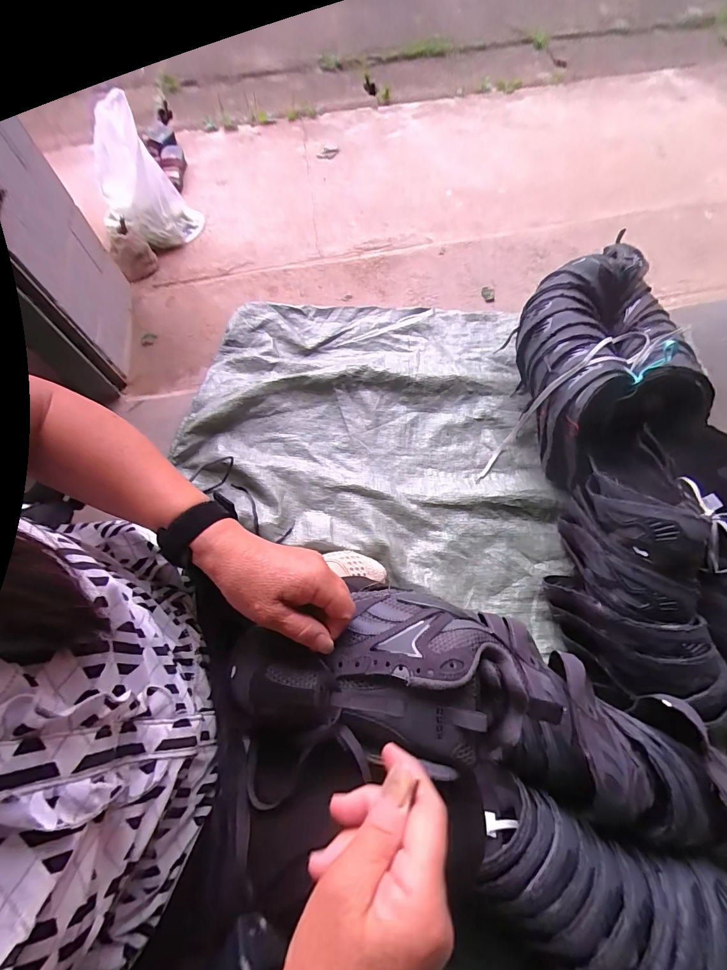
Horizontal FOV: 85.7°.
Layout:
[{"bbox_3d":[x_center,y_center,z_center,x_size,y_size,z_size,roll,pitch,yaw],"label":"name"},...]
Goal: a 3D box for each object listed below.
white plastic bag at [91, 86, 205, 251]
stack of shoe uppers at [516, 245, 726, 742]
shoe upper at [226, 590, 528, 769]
[{"bbox_3d":[-0.553,-0.737,0.959,0.151,0.268,0.215,42,73,14],"label":"white plastic bag"},{"bbox_3d":[0.498,-0.043,0.708,0.356,0.179,0.830,2,69,1],"label":"stack of shoe uppers"},{"bbox_3d":[0.009,0.152,0.319,0.236,0.052,0.126,1,68,3],"label":"shoe upper"}]

